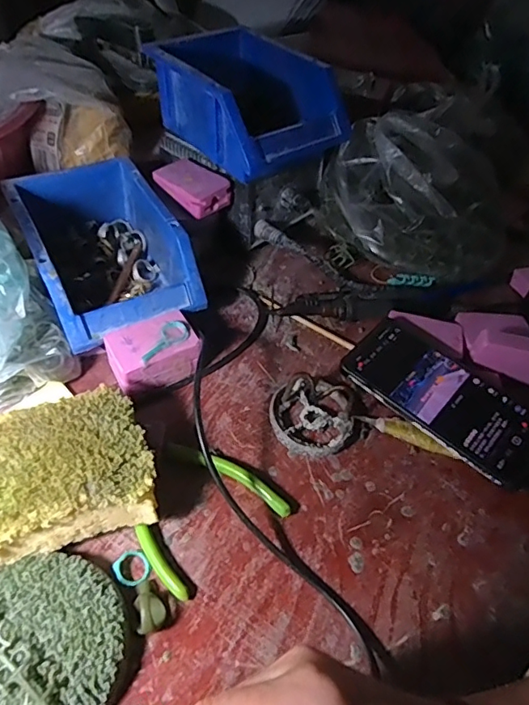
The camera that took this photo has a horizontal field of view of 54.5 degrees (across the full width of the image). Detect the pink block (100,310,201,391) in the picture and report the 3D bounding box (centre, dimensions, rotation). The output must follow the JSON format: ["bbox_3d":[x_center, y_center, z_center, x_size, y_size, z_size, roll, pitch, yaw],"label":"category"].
[{"bbox_3d":[-0.095,0.001,0.432,0.072,0.041,0.052,-25,56,-24],"label":"pink block"}]

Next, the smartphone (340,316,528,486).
[{"bbox_3d":[0.149,0.033,0.428,0.161,0.013,0.085,39,61,23],"label":"smartphone"}]

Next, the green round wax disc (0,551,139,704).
[{"bbox_3d":[-0.127,0.170,0.292,0.100,0.030,0.101,3,50,-3],"label":"green round wax disc"}]

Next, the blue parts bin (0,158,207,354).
[{"bbox_3d":[-0.150,-0.093,0.478,0.122,0.079,0.187,-23,56,-22],"label":"blue parts bin"}]

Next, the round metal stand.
[{"bbox_3d":[0.039,0.049,0.420,0.067,0.019,0.070,3,50,-3],"label":"round metal stand"}]

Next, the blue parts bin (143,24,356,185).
[{"bbox_3d":[-0.016,-0.241,0.497,0.121,0.072,0.170,-29,60,-27],"label":"blue parts bin"}]

